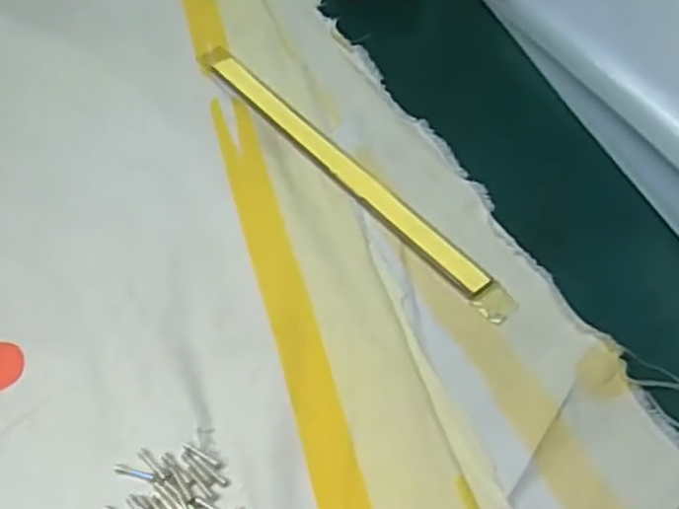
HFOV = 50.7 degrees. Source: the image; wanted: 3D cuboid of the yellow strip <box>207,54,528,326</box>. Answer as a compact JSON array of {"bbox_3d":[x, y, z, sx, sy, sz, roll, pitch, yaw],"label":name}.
[{"bbox_3d":[0.000,-0.042,0.325,0.014,0.006,0.201,-36,59,-21],"label":"yellow strip"}]

